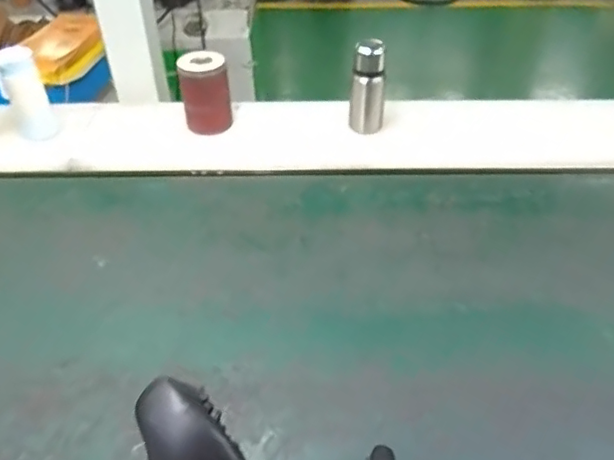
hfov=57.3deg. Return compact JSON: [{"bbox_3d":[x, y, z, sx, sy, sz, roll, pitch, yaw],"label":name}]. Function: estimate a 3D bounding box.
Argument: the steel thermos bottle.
[{"bbox_3d":[0.131,-0.296,1.204,0.074,0.211,0.057,6,42,7],"label":"steel thermos bottle"}]

